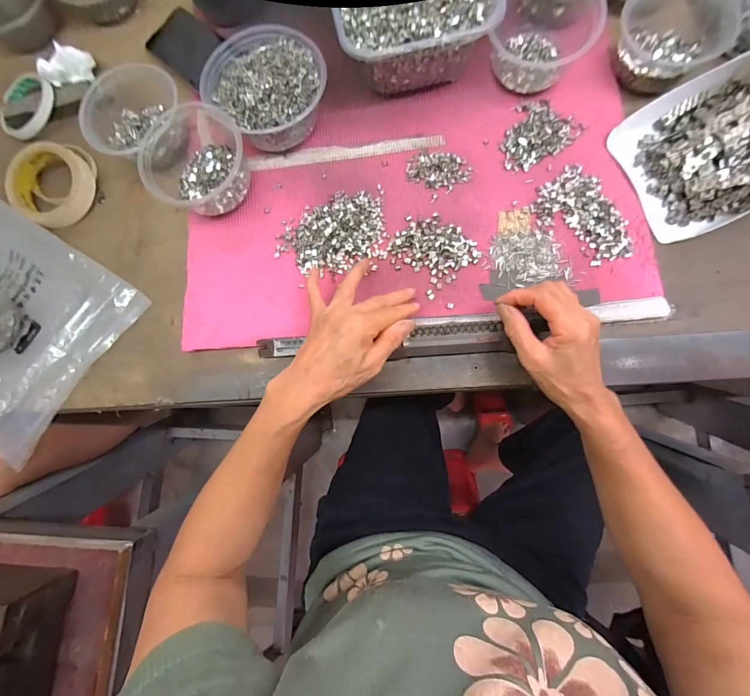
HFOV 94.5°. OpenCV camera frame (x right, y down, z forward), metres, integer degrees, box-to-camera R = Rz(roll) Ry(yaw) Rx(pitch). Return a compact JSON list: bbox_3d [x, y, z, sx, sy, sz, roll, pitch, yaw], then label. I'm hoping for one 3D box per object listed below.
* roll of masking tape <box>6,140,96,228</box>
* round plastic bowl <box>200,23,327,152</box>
[{"bbox_3d":[-0.407,-0.204,0.430,0.103,0.030,0.093,28,84,8],"label":"roll of masking tape"},{"bbox_3d":[-0.124,-0.301,0.407,0.121,0.062,0.133,-1,81,4],"label":"round plastic bowl"}]

